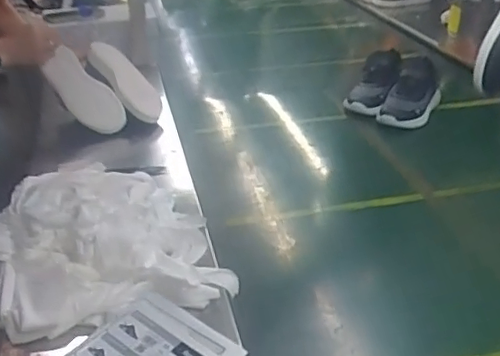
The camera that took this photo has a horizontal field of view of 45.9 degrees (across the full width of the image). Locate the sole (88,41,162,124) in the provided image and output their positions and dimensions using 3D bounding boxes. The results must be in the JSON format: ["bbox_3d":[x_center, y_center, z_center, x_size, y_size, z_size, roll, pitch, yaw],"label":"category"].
[{"bbox_3d":[-0.263,-0.208,1.224,0.105,0.037,0.255,-21,60,-34],"label":"sole"}]

